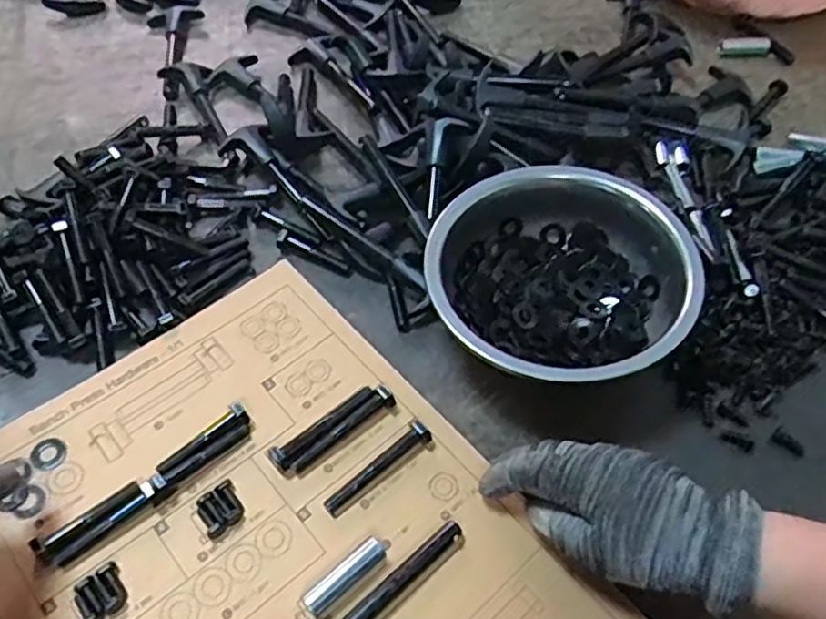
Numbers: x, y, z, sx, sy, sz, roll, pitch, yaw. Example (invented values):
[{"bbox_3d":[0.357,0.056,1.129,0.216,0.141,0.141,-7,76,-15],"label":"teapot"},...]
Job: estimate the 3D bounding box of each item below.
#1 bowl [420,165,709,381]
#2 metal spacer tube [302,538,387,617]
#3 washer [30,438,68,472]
[{"bbox_3d":[0.095,-0.015,0.467,0.163,0.074,0.163,1,54,-1],"label":"bowl"},{"bbox_3d":[-0.037,0.146,0.370,0.050,0.014,0.013,-35,63,-24],"label":"metal spacer tube"},{"bbox_3d":[-0.218,0.086,0.407,0.020,0.004,0.021,1,54,-2],"label":"washer"}]

